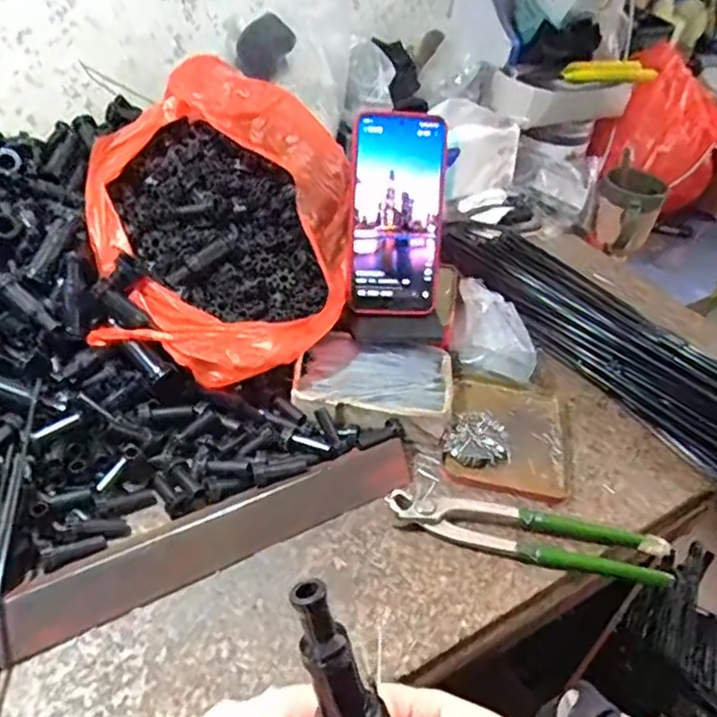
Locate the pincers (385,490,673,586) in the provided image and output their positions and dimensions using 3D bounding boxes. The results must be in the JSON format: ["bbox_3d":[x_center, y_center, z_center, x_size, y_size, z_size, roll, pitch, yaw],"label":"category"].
[{"bbox_3d":[0.121,0.120,0.456,0.195,0.018,0.047,11,42,8],"label":"pincers"}]

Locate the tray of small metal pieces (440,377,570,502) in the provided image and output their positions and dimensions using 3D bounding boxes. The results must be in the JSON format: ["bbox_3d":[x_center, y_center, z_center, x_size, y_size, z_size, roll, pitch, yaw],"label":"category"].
[{"bbox_3d":[0.124,0.058,0.531,0.099,0.019,0.121,9,42,6],"label":"tray of small metal pieces"}]

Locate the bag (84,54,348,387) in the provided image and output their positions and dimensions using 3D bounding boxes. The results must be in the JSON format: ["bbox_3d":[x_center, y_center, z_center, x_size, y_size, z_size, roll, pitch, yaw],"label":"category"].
[{"bbox_3d":[-0.113,-0.123,0.528,0.207,0.125,0.265,2,42,-3],"label":"bag"}]

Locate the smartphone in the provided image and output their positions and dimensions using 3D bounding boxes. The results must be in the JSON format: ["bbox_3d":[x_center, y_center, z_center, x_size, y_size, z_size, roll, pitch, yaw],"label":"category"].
[{"bbox_3d":[0.032,-0.119,0.537,0.077,0.161,0.014,1,13,-3],"label":"smartphone"}]

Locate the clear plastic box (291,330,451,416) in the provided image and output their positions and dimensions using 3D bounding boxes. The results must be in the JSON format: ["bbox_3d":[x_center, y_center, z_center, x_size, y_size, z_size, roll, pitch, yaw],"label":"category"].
[{"bbox_3d":[0.012,0.021,0.533,0.126,0.029,0.078,9,43,-4],"label":"clear plastic box"}]

